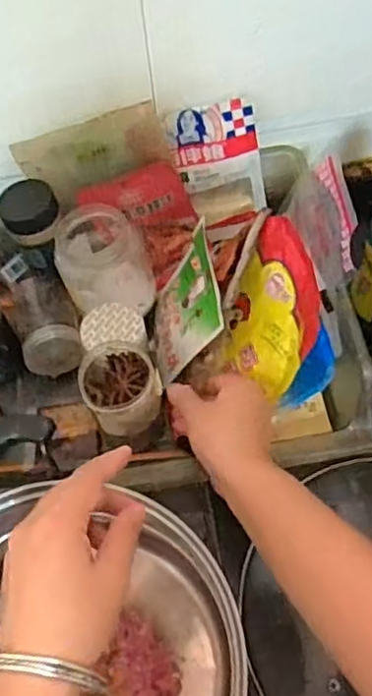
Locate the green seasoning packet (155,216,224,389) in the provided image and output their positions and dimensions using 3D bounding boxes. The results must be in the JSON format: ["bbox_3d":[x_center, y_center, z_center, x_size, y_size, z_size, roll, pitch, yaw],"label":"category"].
[{"bbox_3d":[-0.001,-0.036,0.611,0.011,0.120,0.105,10,55,-24],"label":"green seasoning packet"}]

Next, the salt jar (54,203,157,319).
[{"bbox_3d":[-0.078,-0.078,0.661,0.085,0.083,0.095,-20,64,-6],"label":"salt jar"}]

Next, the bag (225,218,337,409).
[{"bbox_3d":[0.068,-0.025,0.566,0.044,0.132,0.138,2,59,-39],"label":"bag"}]

